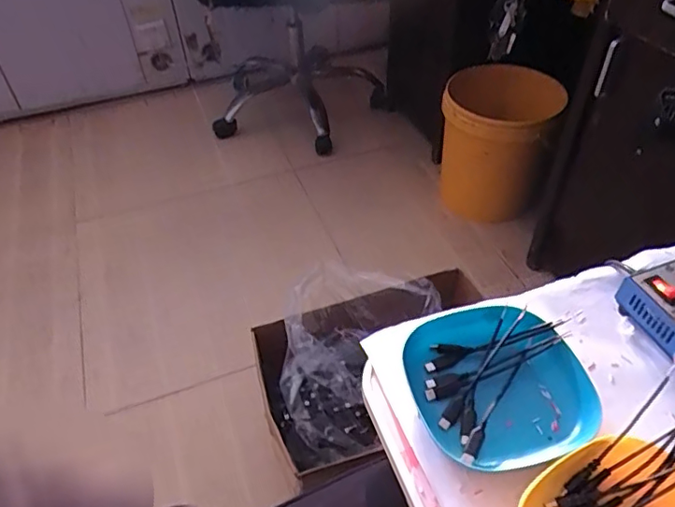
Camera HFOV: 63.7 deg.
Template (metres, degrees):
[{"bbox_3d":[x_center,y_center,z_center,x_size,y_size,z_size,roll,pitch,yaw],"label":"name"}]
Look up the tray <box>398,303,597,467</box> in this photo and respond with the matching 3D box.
[{"bbox_3d":[0.133,0.106,0.450,0.134,0.034,0.130,-14,46,-10],"label":"tray"}]

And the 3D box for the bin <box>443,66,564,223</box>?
[{"bbox_3d":[0.406,-0.298,1.411,0.268,0.337,0.324,13,48,16],"label":"bin"}]

